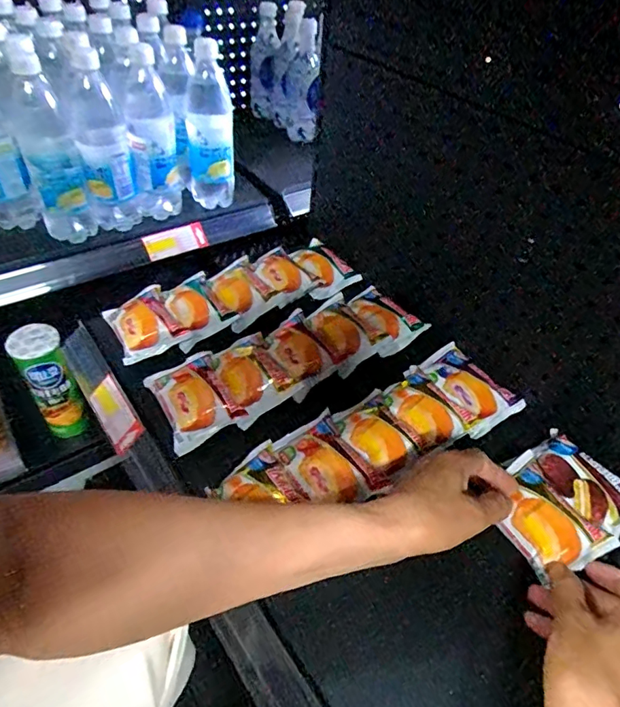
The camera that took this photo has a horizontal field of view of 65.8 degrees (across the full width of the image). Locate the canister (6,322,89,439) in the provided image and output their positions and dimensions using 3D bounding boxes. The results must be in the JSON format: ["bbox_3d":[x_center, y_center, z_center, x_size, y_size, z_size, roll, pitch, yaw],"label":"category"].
[{"bbox_3d":[-0.423,0.052,0.790,0.070,0.213,0.072,-24,52,-25],"label":"canister"}]

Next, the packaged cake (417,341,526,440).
[{"bbox_3d":[0.174,0.035,0.548,0.087,0.028,0.114,-24,52,-25],"label":"packaged cake"}]

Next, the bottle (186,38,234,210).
[{"bbox_3d":[-0.155,-0.346,0.743,0.067,0.232,0.069,0,46,-6],"label":"bottle"}]

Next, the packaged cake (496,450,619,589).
[{"bbox_3d":[0.205,0.141,0.421,0.072,0.027,0.097,-22,52,-24],"label":"packaged cake"}]

